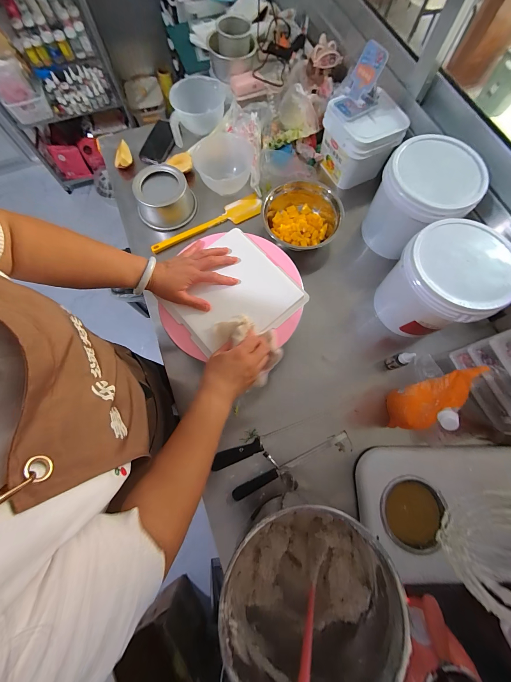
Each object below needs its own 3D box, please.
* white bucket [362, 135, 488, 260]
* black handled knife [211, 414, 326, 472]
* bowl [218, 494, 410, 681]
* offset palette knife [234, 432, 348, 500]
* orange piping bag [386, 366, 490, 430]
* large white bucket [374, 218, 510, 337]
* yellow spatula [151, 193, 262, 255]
[{"bbox_3d":[0.393,-0.331,0.643,0.182,0.190,0.184,0,73,1],"label":"white bucket"},{"bbox_3d":[0.032,0.216,0.570,0.258,0.014,0.029,-21,74,-6],"label":"black handled knife"},{"bbox_3d":[0.074,0.366,0.407,0.224,0.188,0.225,0,73,1],"label":"bowl"},{"bbox_3d":[0.076,0.264,0.561,0.272,0.018,0.022,-26,75,-7],"label":"offset palette knife"},{"bbox_3d":[0.322,0.109,0.504,0.049,0.188,0.126,32,76,10],"label":"orange piping bag"},{"bbox_3d":[0.394,-0.123,0.573,0.186,0.187,0.185,0,73,1],"label":"large white bucket"},{"bbox_3d":[-0.129,-0.318,0.713,0.323,0.023,0.068,-28,75,-8],"label":"yellow spatula"}]

